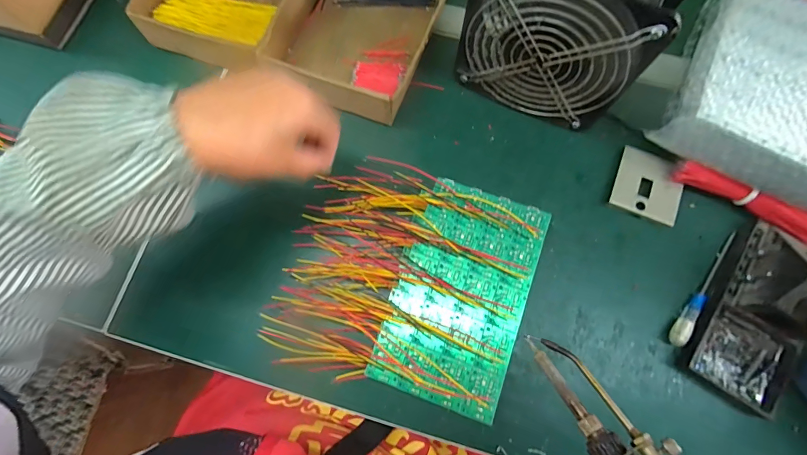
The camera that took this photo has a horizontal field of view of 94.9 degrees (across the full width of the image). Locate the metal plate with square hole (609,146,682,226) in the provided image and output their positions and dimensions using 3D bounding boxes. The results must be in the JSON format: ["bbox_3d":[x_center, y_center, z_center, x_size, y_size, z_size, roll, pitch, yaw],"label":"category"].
[{"bbox_3d":[0.242,-0.043,0.364,0.063,0.005,0.067,23,77,3],"label":"metal plate with square hole"}]

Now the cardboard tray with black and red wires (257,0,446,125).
[{"bbox_3d":[-0.038,-0.232,0.394,0.150,0.046,0.234,18,77,4],"label":"cardboard tray with black and red wires"}]

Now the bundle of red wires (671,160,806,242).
[{"bbox_3d":[0.320,-0.025,0.347,0.133,0.026,0.024,28,78,7],"label":"bundle of red wires"}]

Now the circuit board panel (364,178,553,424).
[{"bbox_3d":[0.048,0.052,0.302,0.102,0.005,0.172,20,77,5],"label":"circuit board panel"}]

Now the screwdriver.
[{"bbox_3d":[0.278,0.054,0.340,0.013,0.013,0.126,38,79,8],"label":"screwdriver"}]

